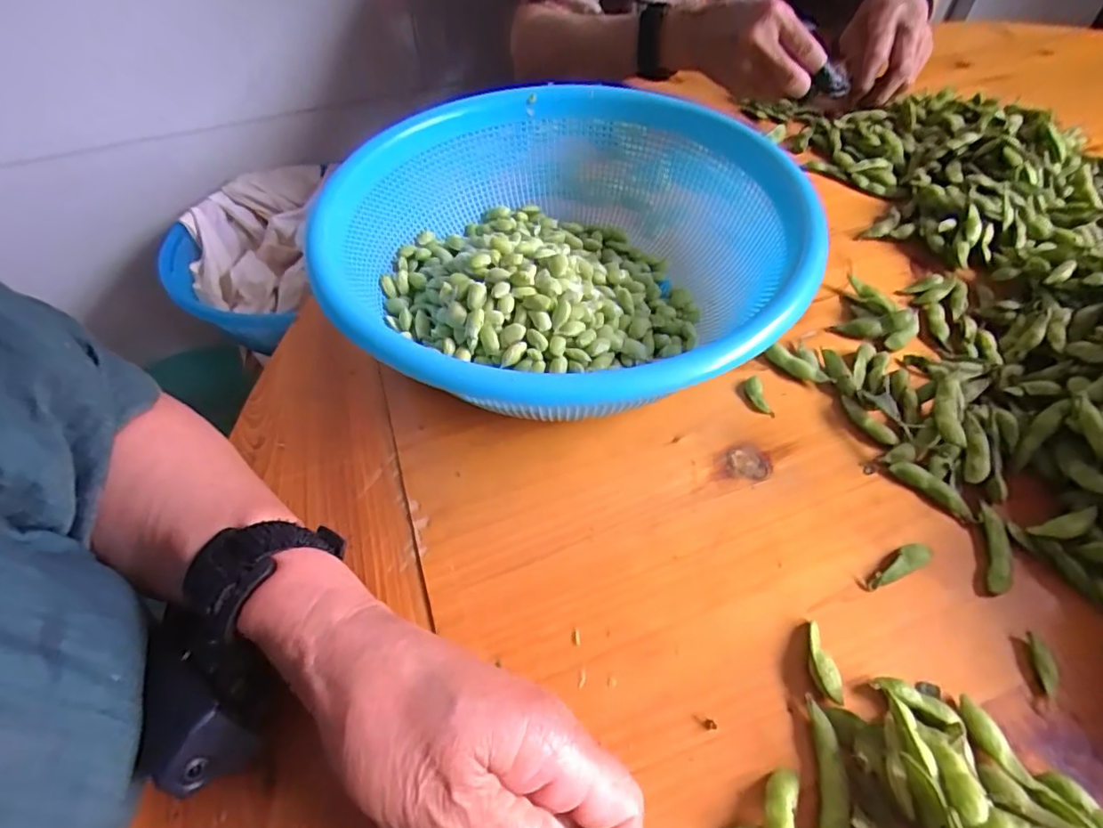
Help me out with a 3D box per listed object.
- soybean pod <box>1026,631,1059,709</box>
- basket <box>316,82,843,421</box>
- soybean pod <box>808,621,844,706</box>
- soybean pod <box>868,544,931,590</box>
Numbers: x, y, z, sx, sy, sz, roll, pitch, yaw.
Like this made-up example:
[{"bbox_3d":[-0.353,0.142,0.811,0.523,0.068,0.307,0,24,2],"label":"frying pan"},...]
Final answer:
[{"bbox_3d":[0.223,0.115,0.253,0.007,0.007,0.031,3,53,5],"label":"soybean pod"},{"bbox_3d":[0.013,-0.092,0.353,0.267,0.102,0.282,-1,53,2],"label":"basket"},{"bbox_3d":[0.121,0.112,0.253,0.010,0.011,0.035,-4,53,0],"label":"soybean pod"},{"bbox_3d":[0.176,0.075,0.283,0.043,0.007,0.012,-21,55,-13],"label":"soybean pod"}]

